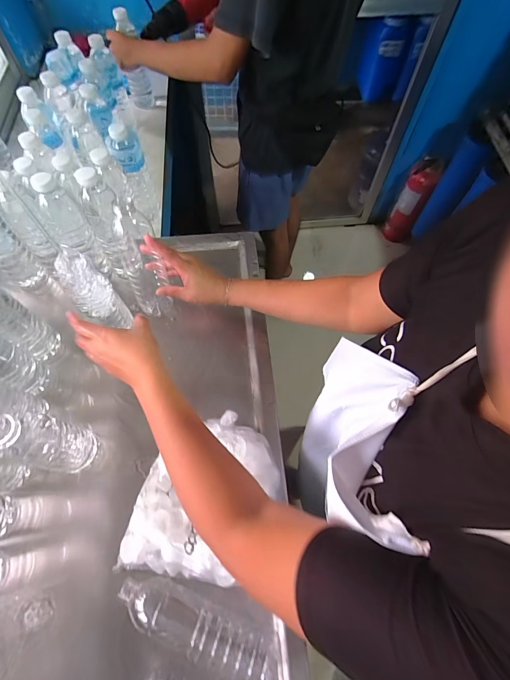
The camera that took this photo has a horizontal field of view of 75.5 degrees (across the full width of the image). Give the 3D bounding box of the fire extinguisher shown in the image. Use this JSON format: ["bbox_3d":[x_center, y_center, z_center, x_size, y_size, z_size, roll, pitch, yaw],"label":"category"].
[{"bbox_3d":[0.802,-0.704,1.685,0.148,0.445,0.132,32,68,13],"label":"fire extinguisher"}]

